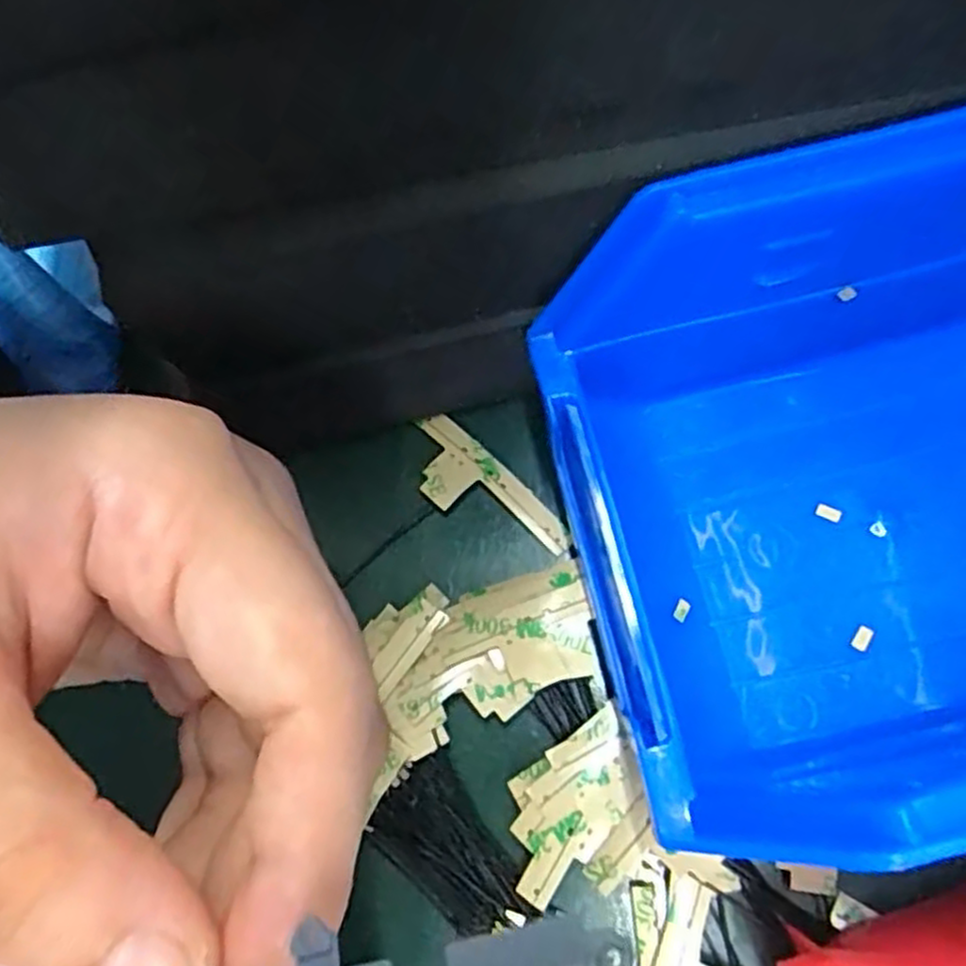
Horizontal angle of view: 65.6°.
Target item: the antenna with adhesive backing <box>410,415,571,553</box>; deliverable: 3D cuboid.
[{"bbox_3d":[-0.001,0.003,0.190,0.019,0.005,0.049,-43,74,-10],"label":"antenna with adhesive backing"}]

